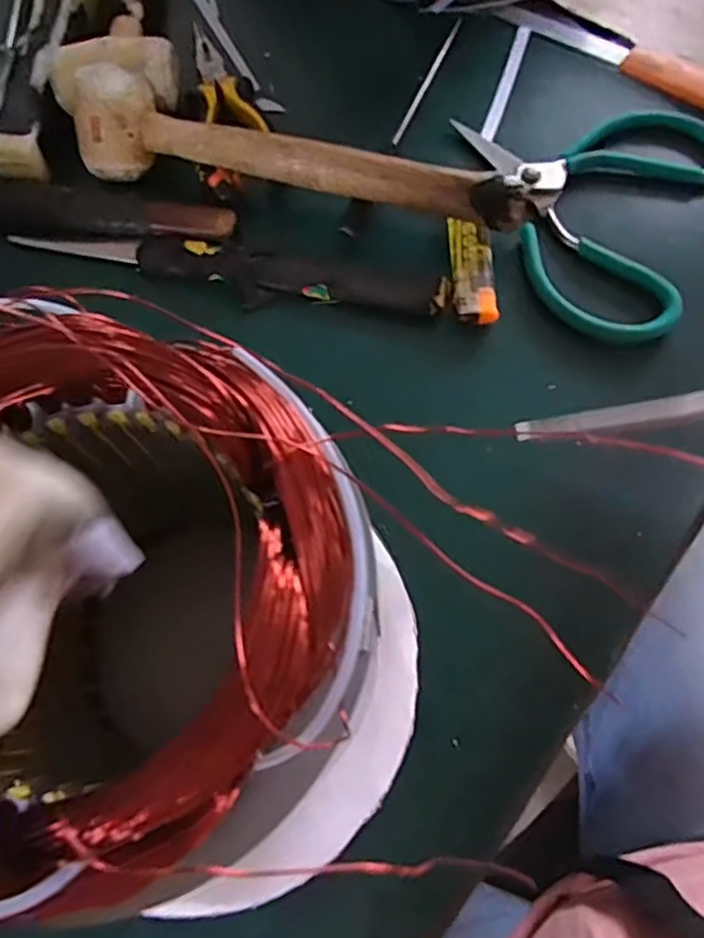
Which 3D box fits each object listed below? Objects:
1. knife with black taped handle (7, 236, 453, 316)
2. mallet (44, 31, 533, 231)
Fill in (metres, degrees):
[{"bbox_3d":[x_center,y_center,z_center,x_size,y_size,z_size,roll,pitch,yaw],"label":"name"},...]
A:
[{"bbox_3d":[-0.074,-0.116,0.379,0.254,0.015,0.031,11,71,6],"label":"knife with black taped handle"},{"bbox_3d":[-0.040,-0.202,0.390,0.288,0.049,0.090,11,71,5],"label":"mallet"}]

